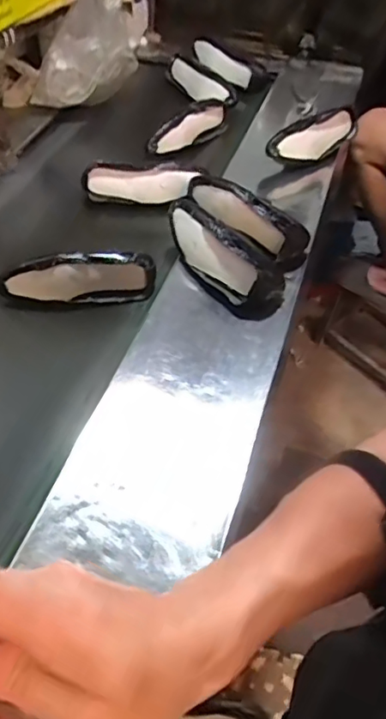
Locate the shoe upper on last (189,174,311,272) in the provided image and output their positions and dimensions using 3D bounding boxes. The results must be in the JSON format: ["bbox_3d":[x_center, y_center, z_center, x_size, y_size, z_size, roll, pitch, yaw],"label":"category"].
[{"bbox_3d":[0.096,-0.284,1.086,0.294,0.093,0.084,37,57,25],"label":"shoe upper on last"}]

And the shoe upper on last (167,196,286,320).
[{"bbox_3d":[0.053,-0.189,1.031,0.103,0.102,0.279,-29,57,-26],"label":"shoe upper on last"}]

